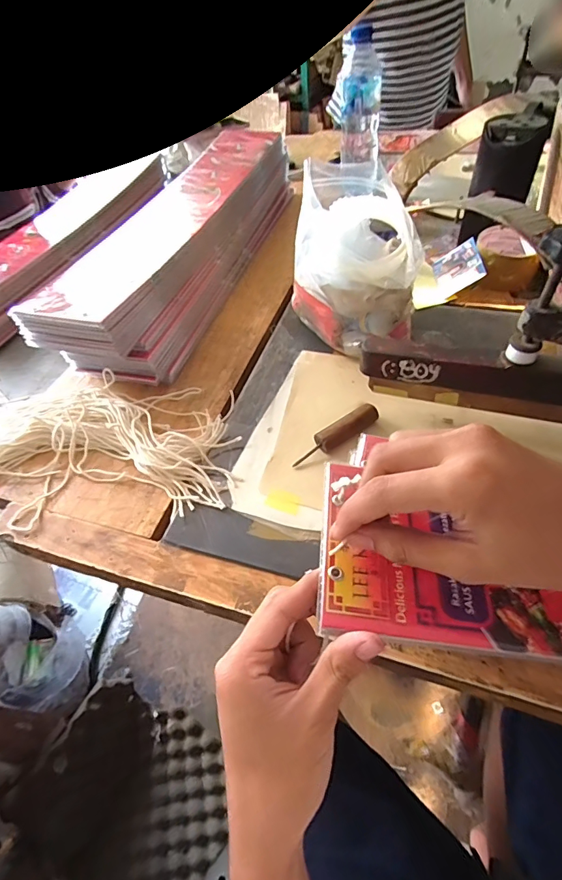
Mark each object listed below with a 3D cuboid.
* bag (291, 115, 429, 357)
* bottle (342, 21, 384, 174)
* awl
[{"bbox_3d":[0.080,-0.194,0.463,0.131,0.139,0.143,3,50,9],"label":"bag"},{"bbox_3d":[0.131,-0.548,0.704,0.063,0.196,0.059,0,19,7],"label":"bottle"},{"bbox_3d":[0.052,-0.004,0.402,0.090,0.019,0.019,-31,53,-18],"label":"awl"}]

